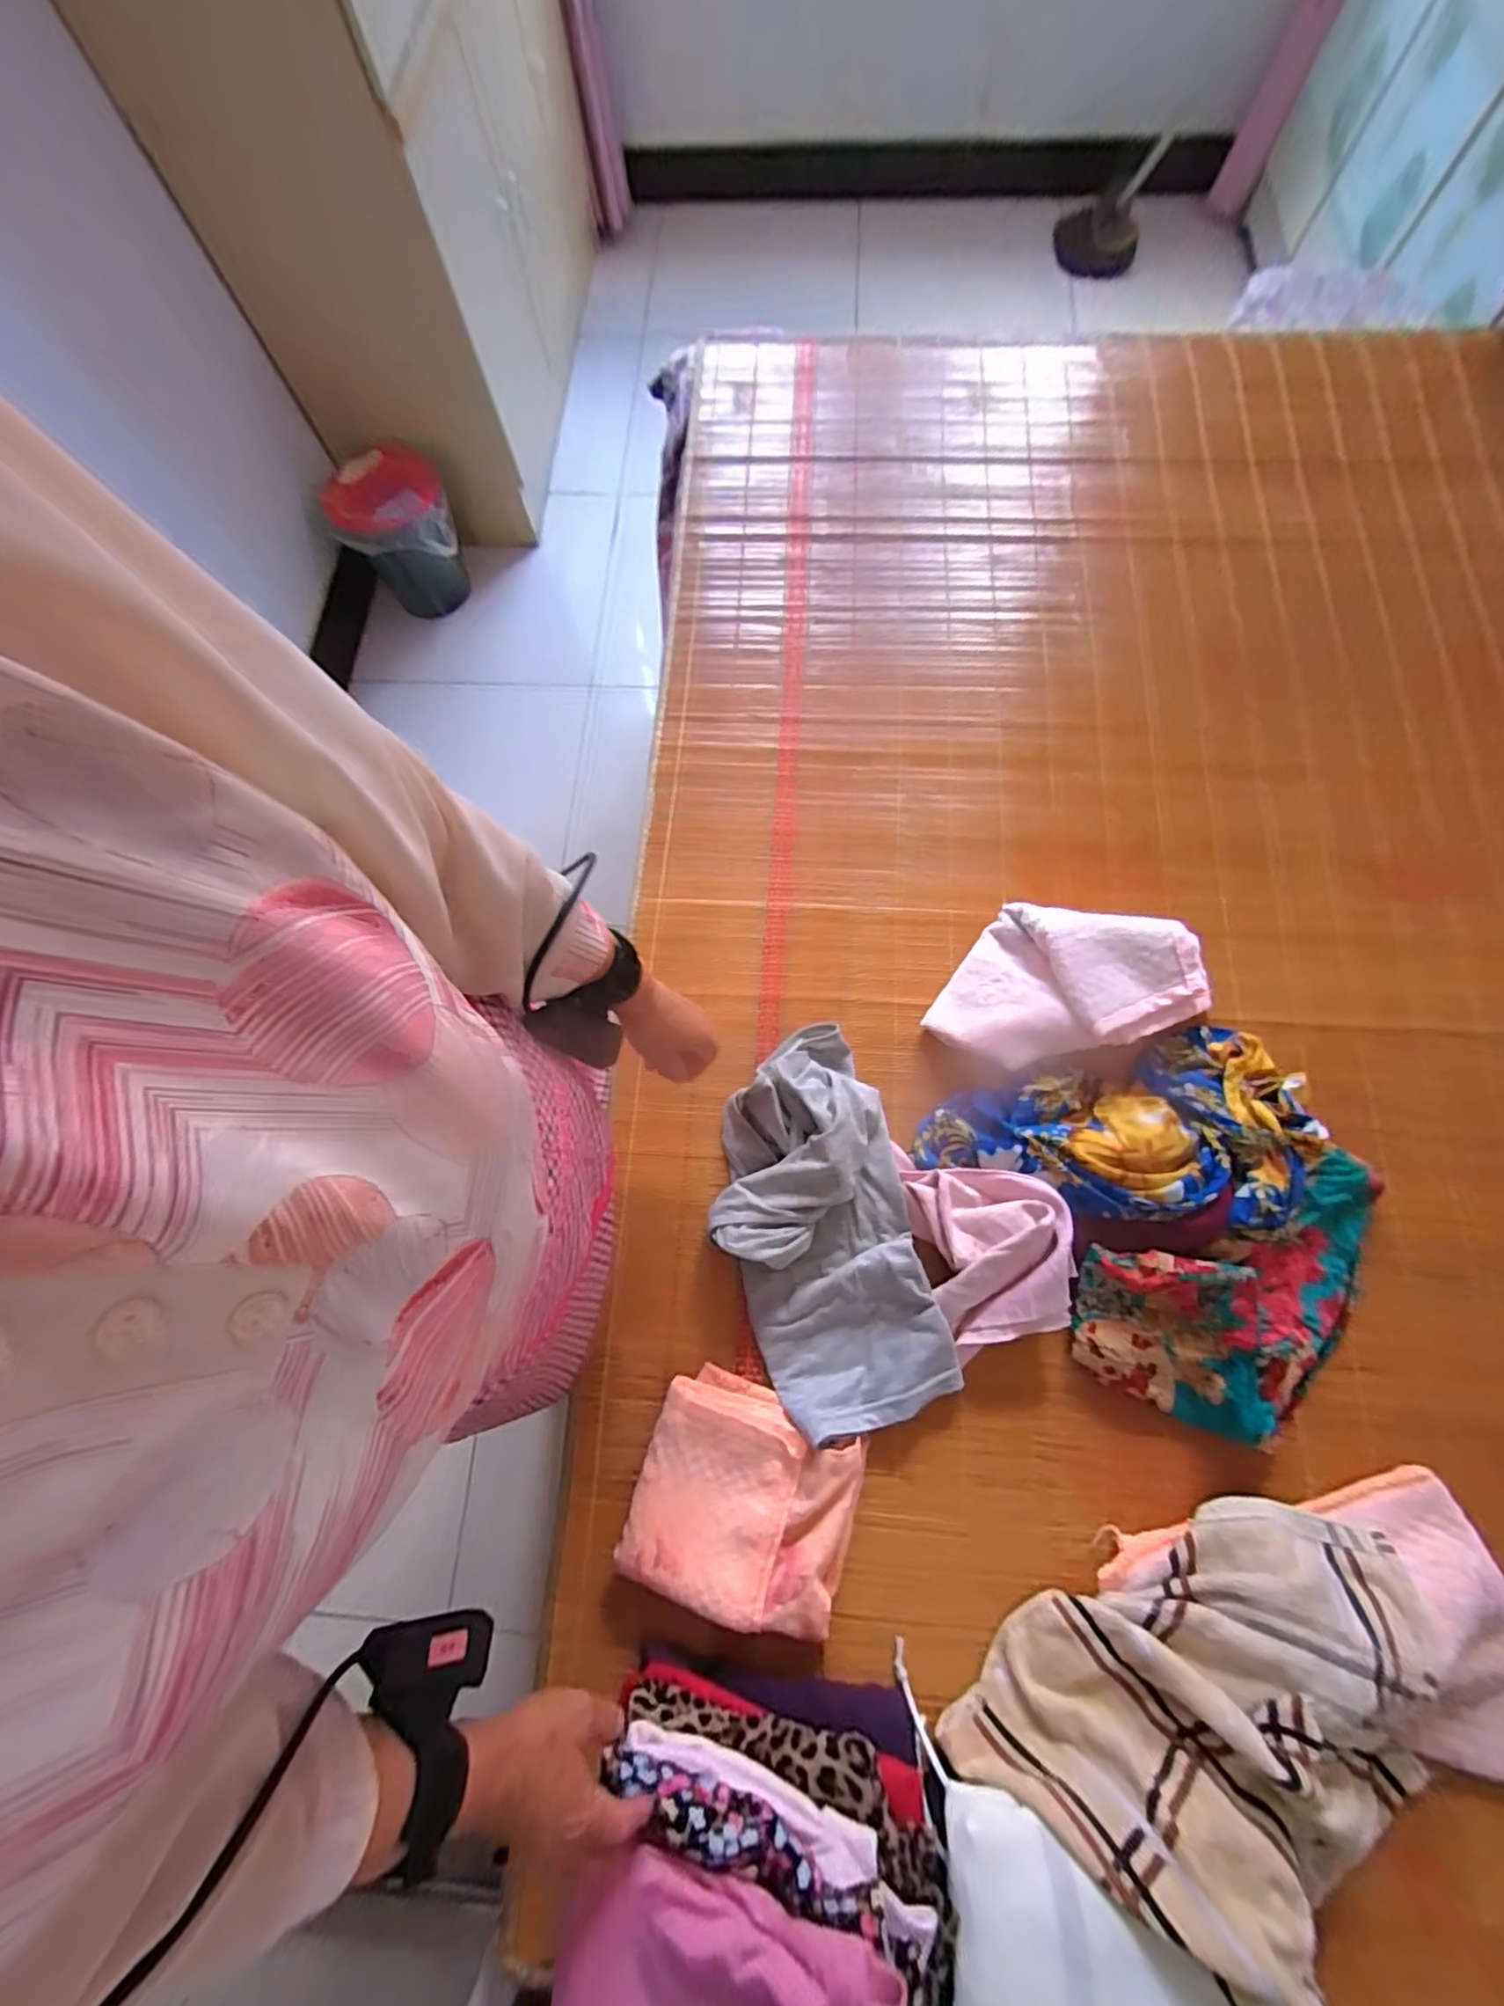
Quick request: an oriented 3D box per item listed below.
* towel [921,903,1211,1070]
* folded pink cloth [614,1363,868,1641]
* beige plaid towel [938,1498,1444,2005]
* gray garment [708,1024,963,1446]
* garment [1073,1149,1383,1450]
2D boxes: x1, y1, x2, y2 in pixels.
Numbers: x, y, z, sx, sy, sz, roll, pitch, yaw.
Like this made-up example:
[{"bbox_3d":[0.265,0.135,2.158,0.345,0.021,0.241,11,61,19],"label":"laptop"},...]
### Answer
[{"bbox_3d":[0.329,-0.029,0.697,0.288,0.061,0.170,-12,72,-3],"label":"towel"},{"bbox_3d":[-0.006,0.440,0.578,0.185,0.046,0.165,20,73,8],"label":"folded pink cloth"},{"bbox_3d":[0.370,0.563,0.490,0.381,0.108,0.241,-30,74,-8],"label":"beige plaid towel"},{"bbox_3d":[0.062,0.210,0.634,0.190,0.063,0.366,-12,72,-3],"label":"gray garment"},{"bbox_3d":[0.466,0.282,0.598,0.331,0.068,0.195,-19,72,-5],"label":"garment"}]

